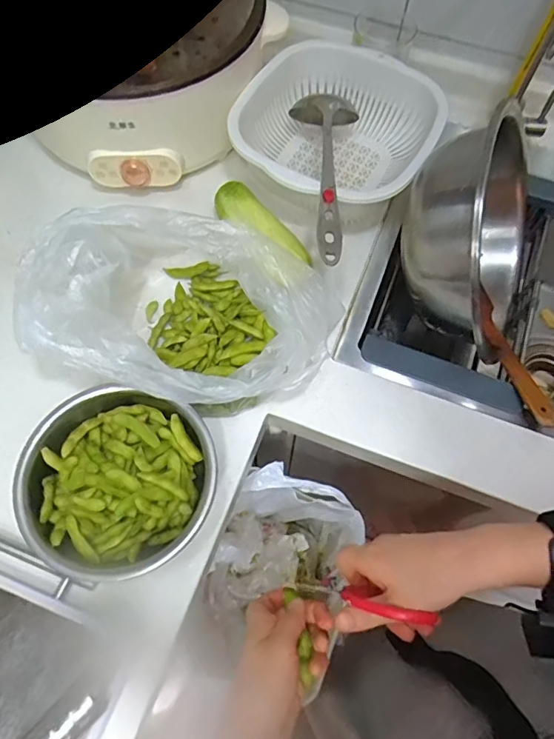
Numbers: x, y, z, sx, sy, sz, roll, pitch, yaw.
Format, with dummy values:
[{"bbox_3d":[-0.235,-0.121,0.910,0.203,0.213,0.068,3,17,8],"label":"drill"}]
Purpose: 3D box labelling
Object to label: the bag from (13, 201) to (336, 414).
[{"bbox_3d":[-0.096,-0.064,0.541,0.302,0.130,0.217,18,66,8],"label":"bag"}]

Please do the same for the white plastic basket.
[{"bbox_3d":[0.077,-0.300,0.661,0.236,0.092,0.255,27,67,11],"label":"white plastic basket"}]

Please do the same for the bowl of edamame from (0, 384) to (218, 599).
[{"bbox_3d":[-0.161,0.119,0.486,0.183,0.075,0.193,0,65,-1],"label":"bowl of edamame"}]

